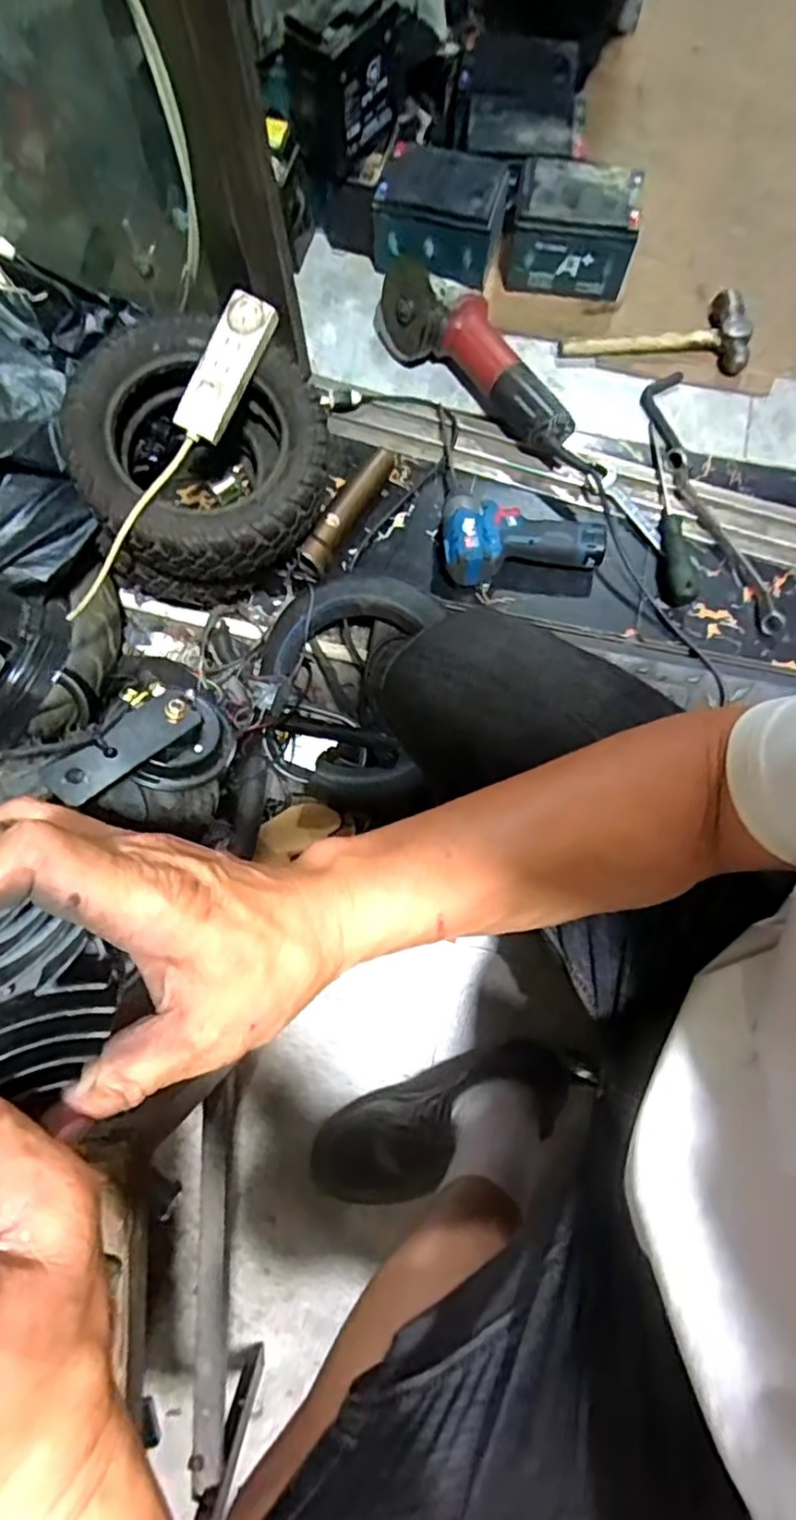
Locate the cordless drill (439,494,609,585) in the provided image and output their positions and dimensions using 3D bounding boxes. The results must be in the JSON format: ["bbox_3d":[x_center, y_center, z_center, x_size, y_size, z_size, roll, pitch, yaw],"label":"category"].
[{"bbox_3d":[0.146,-0.267,0.774,0.191,0.059,0.101,-6,77,0],"label":"cordless drill"}]

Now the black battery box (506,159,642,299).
[{"bbox_3d":[0.224,-0.681,0.842,0.155,0.094,0.101,11,78,3],"label":"black battery box"}]

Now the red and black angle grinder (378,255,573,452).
[{"bbox_3d":[0.098,-0.505,0.816,0.308,0.075,0.082,42,81,9],"label":"red and black angle grinder"}]

